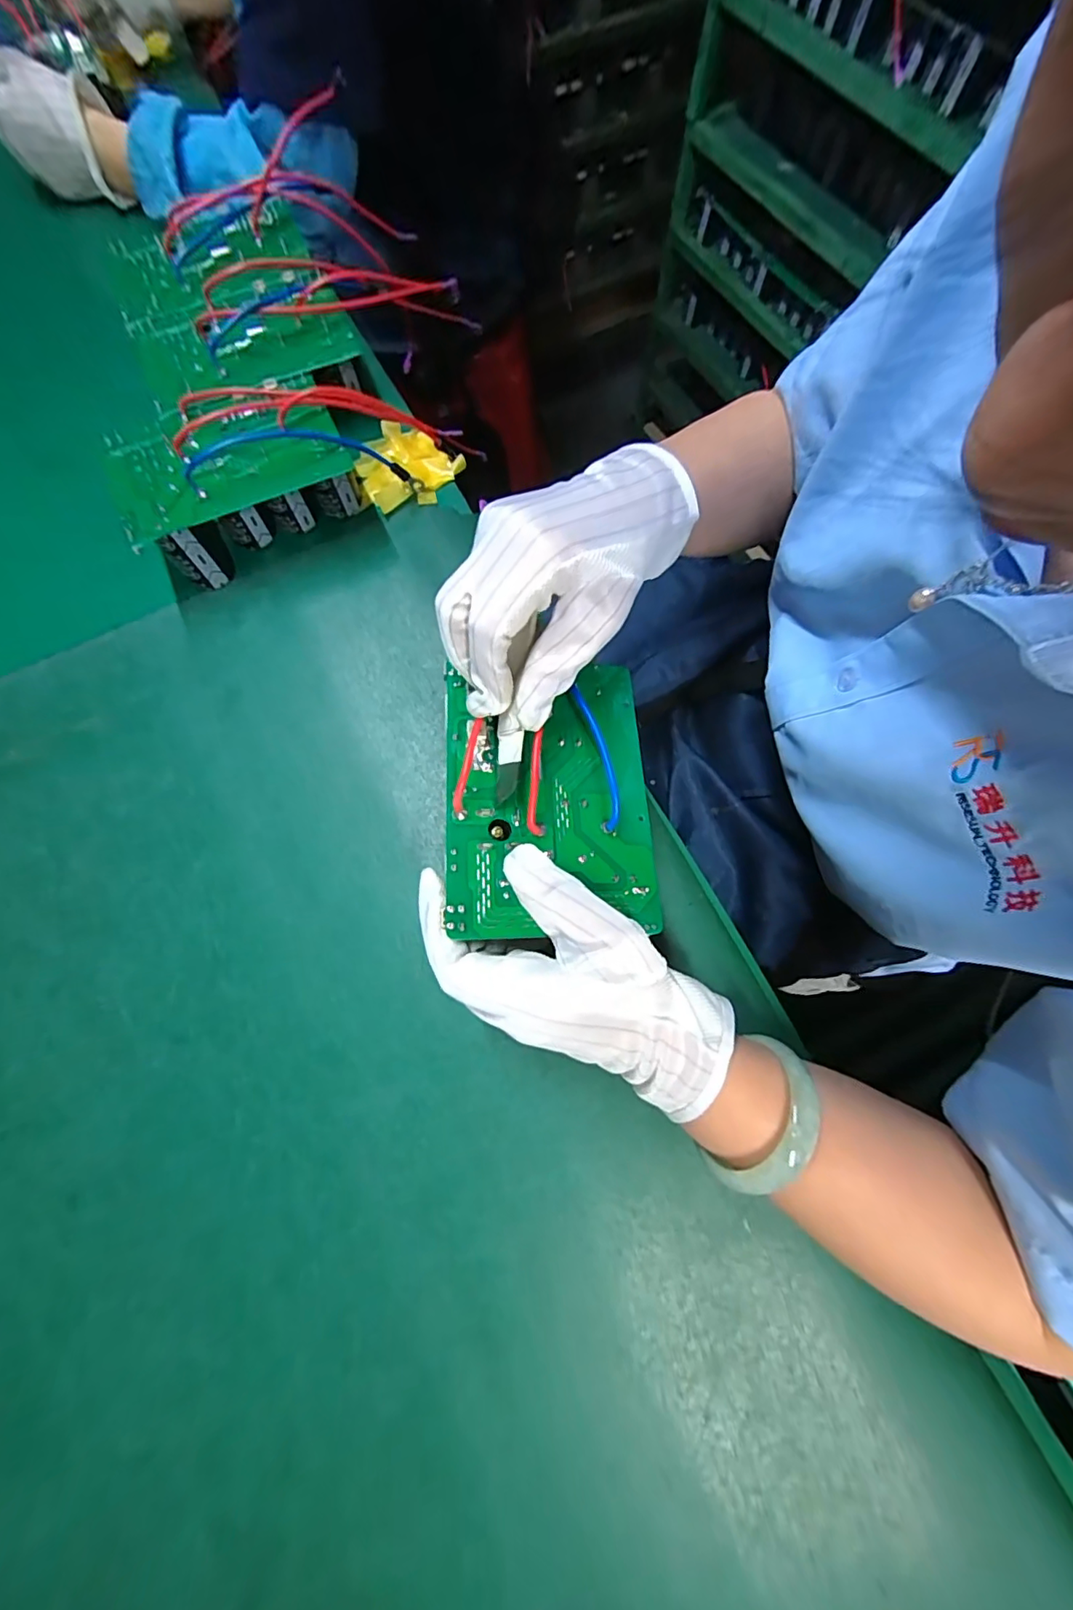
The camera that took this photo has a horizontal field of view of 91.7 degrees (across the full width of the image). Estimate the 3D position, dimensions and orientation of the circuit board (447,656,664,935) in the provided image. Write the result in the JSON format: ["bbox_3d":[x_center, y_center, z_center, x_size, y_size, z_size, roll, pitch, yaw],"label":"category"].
[{"bbox_3d":[0.009,-0.011,0.273,0.110,0.023,0.150,1,69,-13],"label":"circuit board"}]

